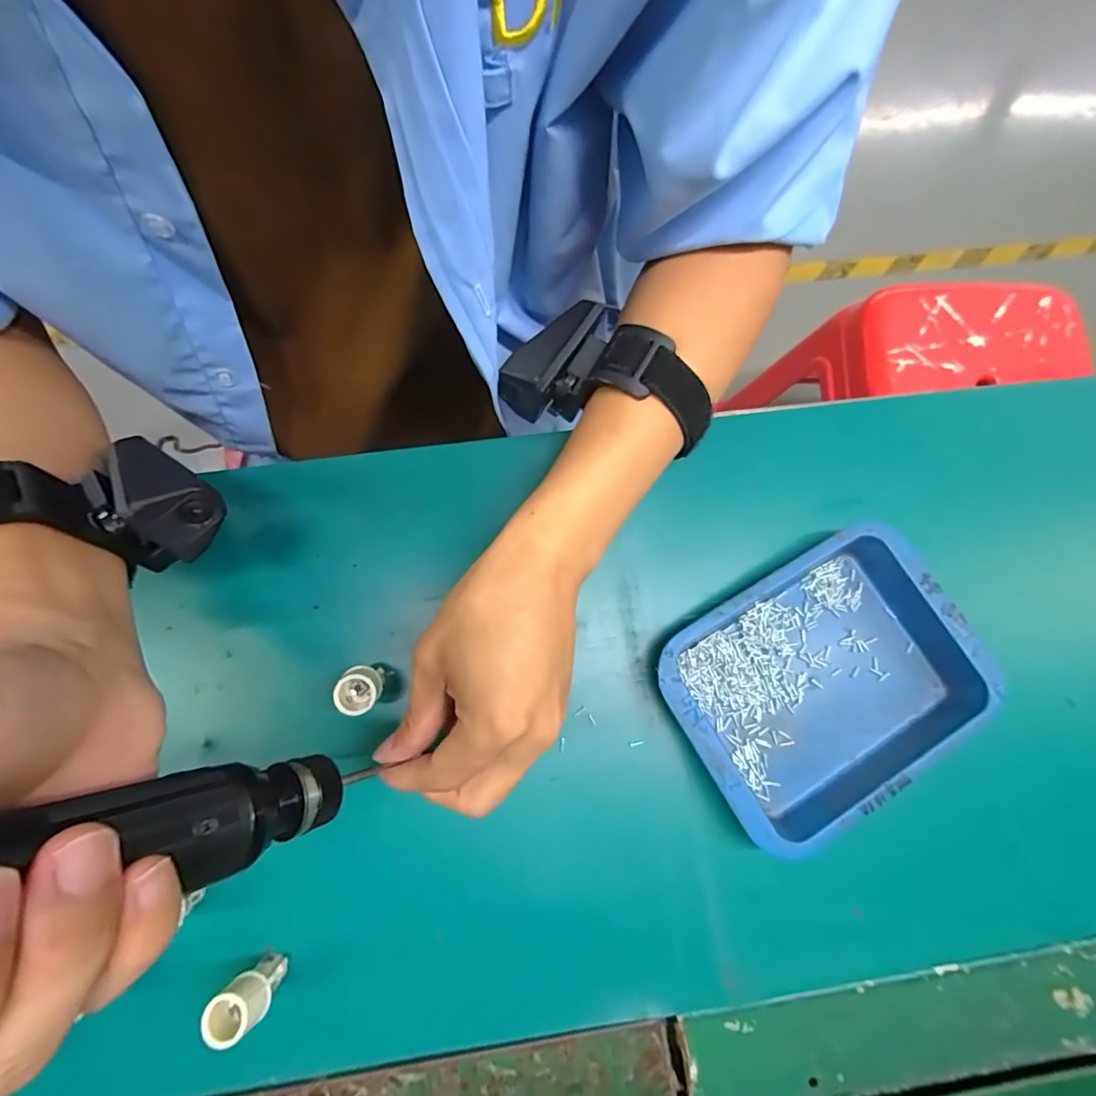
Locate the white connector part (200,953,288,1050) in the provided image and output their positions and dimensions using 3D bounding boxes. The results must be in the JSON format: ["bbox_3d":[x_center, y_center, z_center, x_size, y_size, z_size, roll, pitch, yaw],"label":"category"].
[{"bbox_3d":[-0.134,0.200,0.239,0.020,0.042,0.018,42,80,7],"label":"white connector part"}]

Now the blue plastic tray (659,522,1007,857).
[{"bbox_3d":[0.142,0.070,0.280,0.151,0.027,0.119,-28,80,-7],"label":"blue plastic tray"}]

